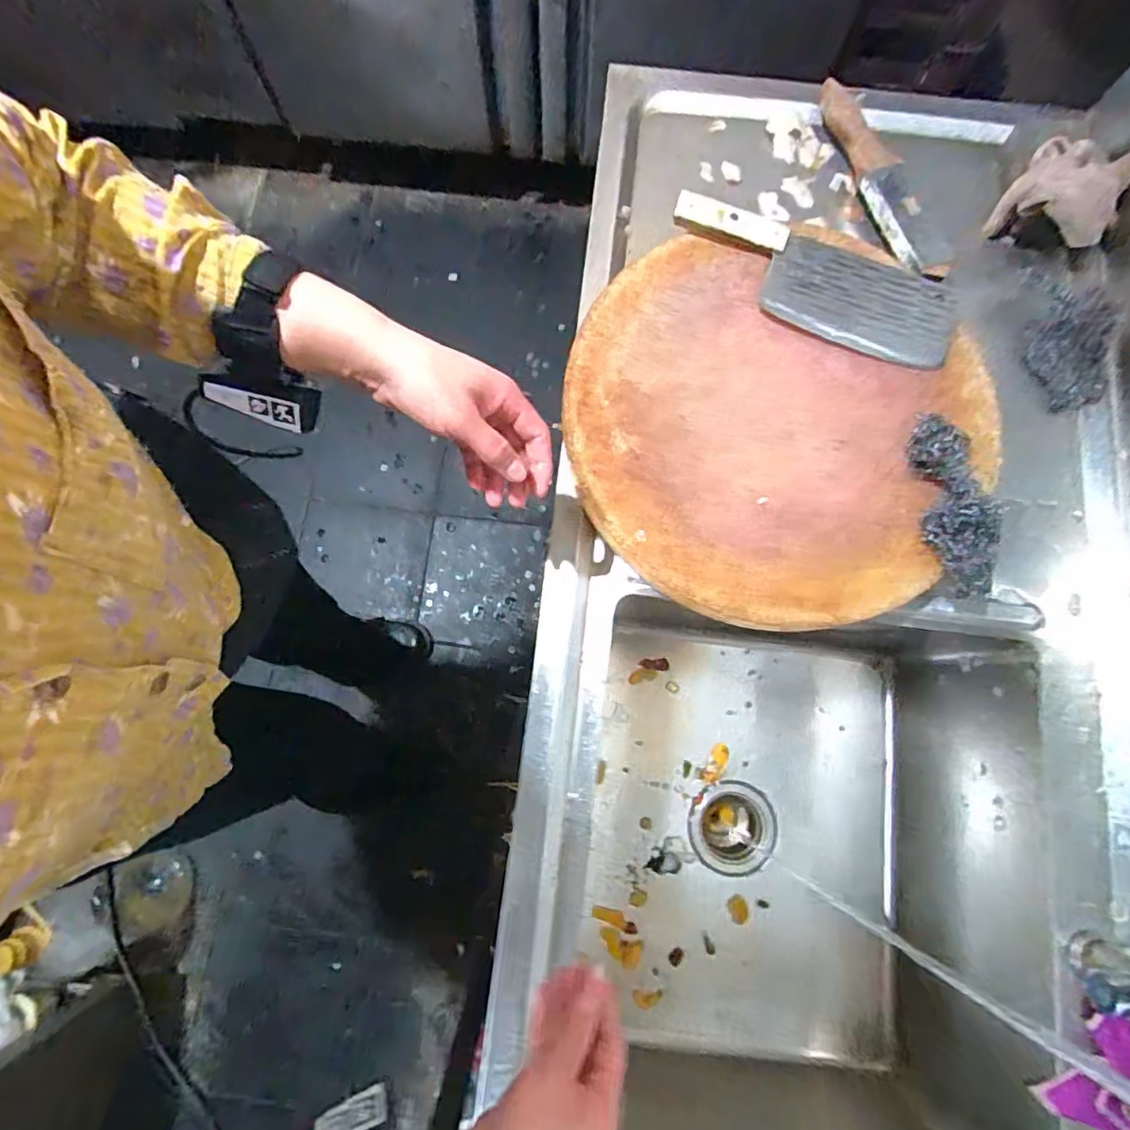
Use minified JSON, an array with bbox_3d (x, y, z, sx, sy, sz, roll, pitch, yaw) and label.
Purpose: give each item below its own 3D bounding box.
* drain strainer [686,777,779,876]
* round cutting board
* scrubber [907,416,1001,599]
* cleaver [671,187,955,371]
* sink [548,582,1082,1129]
[{"bbox_3d":[0.218,0.350,0.774,0.112,0.072,0.115,12,78,2],"label":"drain strainer"},{"bbox_3d":[0.187,-0.125,0.539,0.381,0.032,0.343,27,79,5],"label":"round cutting board"},{"bbox_3d":[0.352,-0.057,0.515,0.060,0.036,0.166,-10,79,-3],"label":"scrubber"},{"bbox_3d":[0.248,-0.289,0.575,0.297,0.024,0.096,23,79,4],"label":"cleaver"},{"bbox_3d":[0.230,0.333,0.624,0.442,0.260,0.578,8,78,1],"label":"sink"}]

